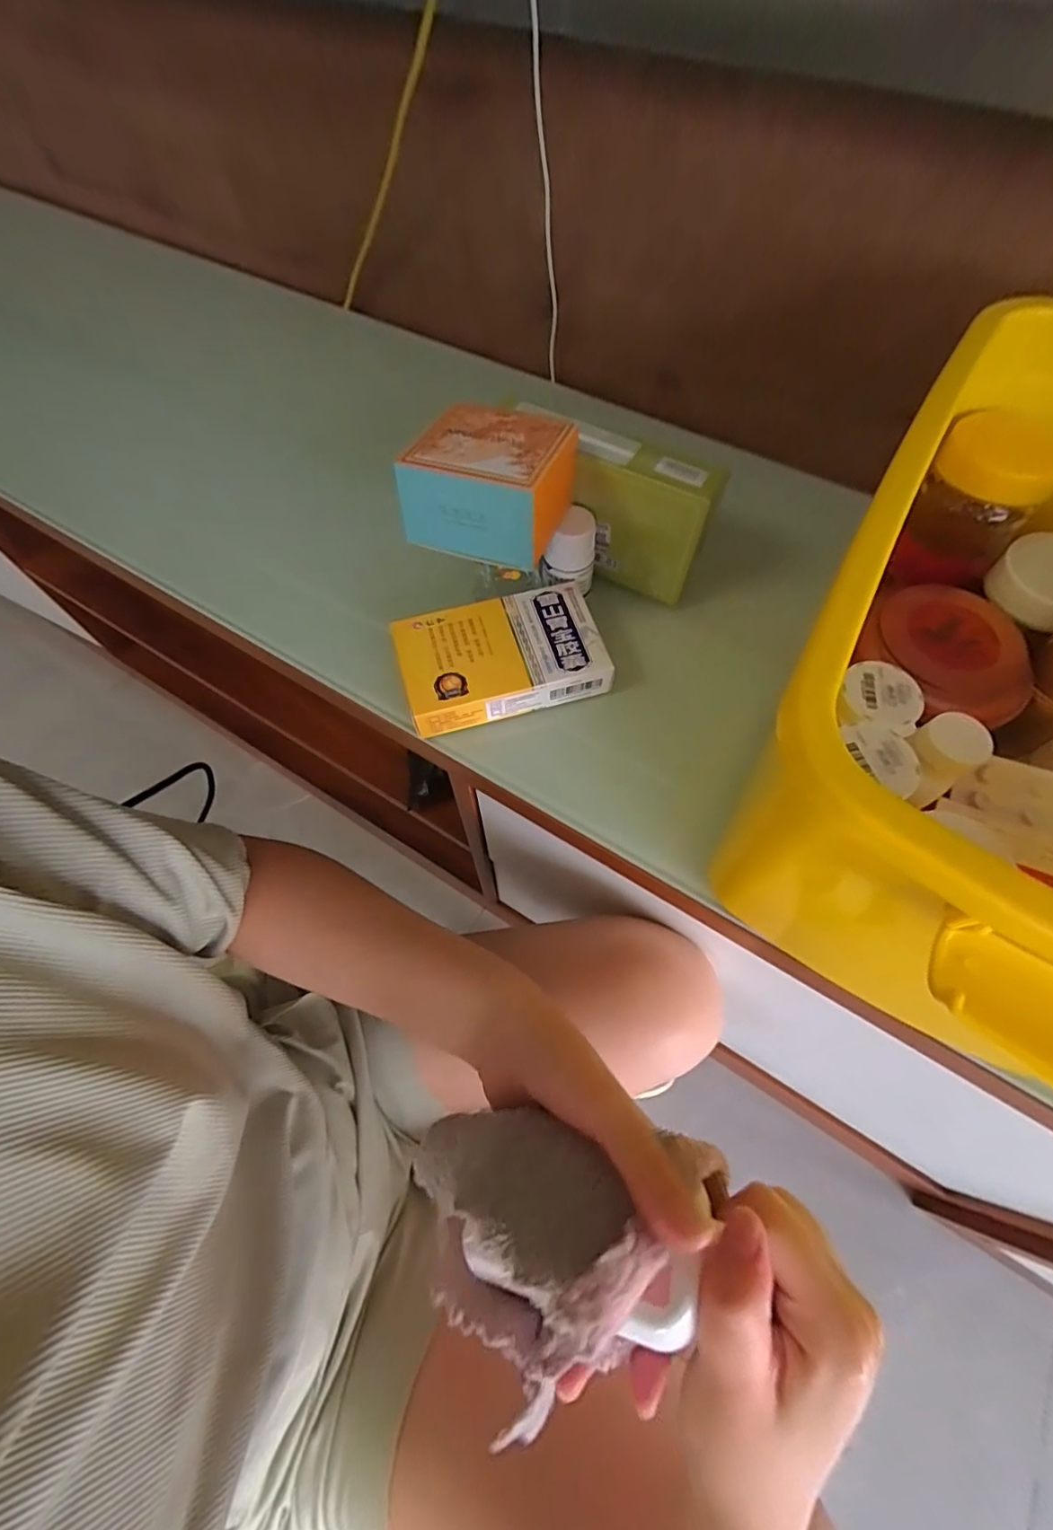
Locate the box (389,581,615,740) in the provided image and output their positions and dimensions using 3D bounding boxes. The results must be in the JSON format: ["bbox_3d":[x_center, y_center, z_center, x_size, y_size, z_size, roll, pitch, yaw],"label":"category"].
[{"bbox_3d":[-0.018,-0.075,0.379,0.133,0.029,0.079,-15,64,-7],"label":"box"}]

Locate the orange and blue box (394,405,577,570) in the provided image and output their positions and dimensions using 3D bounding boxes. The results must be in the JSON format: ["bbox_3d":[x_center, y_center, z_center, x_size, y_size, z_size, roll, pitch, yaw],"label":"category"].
[{"bbox_3d":[-0.023,-0.175,0.340,0.088,0.049,0.089,16,64,8],"label":"orange and blue box"}]

